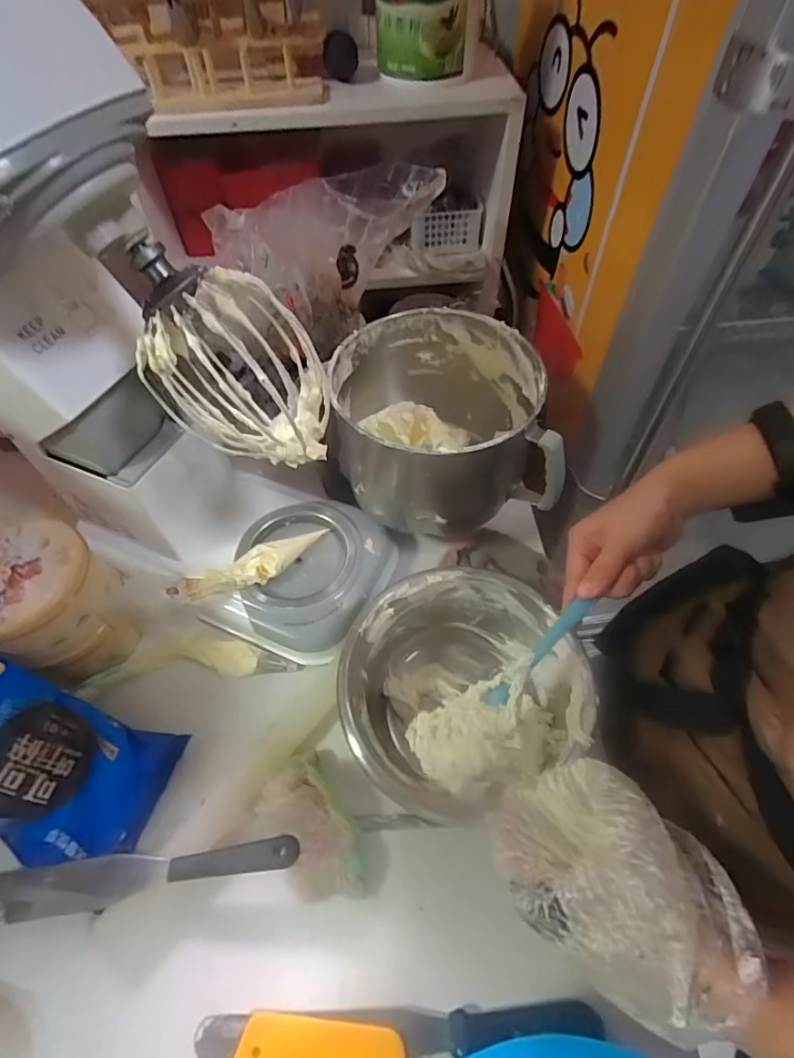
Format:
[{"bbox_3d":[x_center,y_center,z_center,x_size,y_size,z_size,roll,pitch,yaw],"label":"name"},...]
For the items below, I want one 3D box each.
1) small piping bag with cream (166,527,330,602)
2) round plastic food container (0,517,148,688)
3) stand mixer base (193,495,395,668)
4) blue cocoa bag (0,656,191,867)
[{"bbox_3d":[-0.164,0.038,0.582,0.181,0.050,0.034,-28,60,-17],"label":"small piping bag with cream"},{"bbox_3d":[-0.362,0.079,0.541,0.143,0.123,0.134,0,56,1],"label":"round plastic food container"},{"bbox_3d":[-0.111,0.053,0.612,0.174,0.043,0.194,23,59,15],"label":"stand mixer base"},{"bbox_3d":[-0.343,0.220,0.474,0.239,0.036,0.138,27,72,-7],"label":"blue cocoa bag"}]

